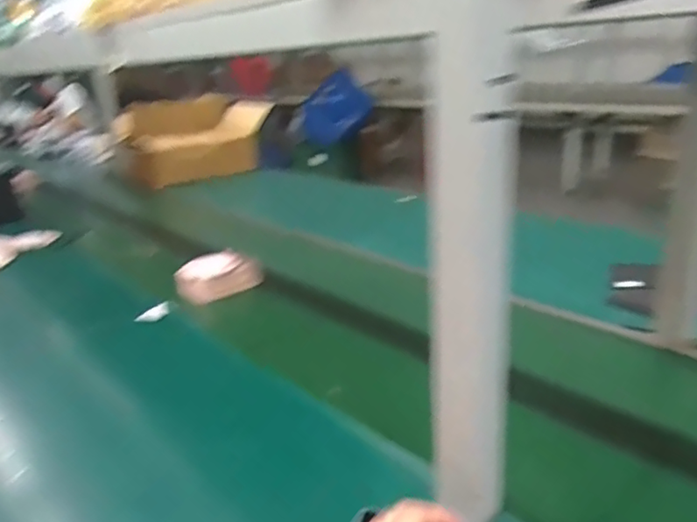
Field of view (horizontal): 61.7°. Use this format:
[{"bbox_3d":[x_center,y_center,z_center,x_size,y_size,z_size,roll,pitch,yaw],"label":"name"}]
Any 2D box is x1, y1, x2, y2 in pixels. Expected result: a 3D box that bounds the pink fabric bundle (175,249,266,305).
[{"bbox_3d":[-0.241,0.025,1.070,0.148,0.064,0.075,-18,24,-31],"label":"pink fabric bundle"}]

